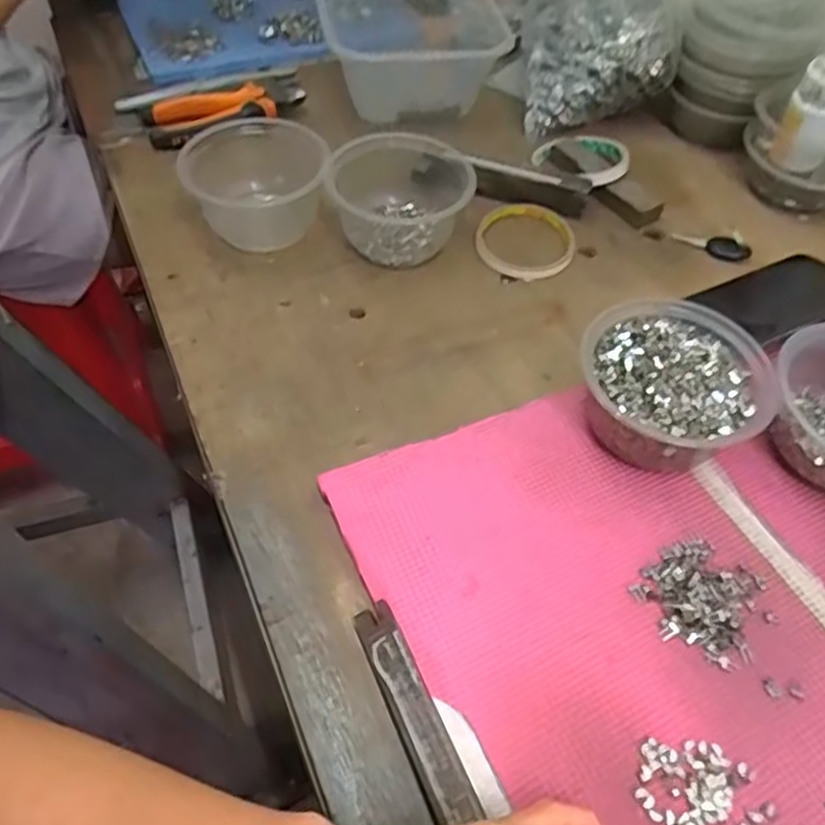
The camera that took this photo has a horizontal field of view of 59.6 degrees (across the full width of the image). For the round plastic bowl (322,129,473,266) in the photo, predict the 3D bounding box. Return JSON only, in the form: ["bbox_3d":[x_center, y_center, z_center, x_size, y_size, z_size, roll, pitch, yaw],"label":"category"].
[{"bbox_3d":[-0.010,-0.187,0.595,0.108,0.065,0.127,2,52,-1],"label":"round plastic bowl"}]

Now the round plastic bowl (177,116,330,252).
[{"bbox_3d":[-0.127,-0.185,0.589,0.114,0.059,0.108,1,52,-2],"label":"round plastic bowl"}]

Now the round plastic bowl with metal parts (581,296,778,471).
[{"bbox_3d":[0.165,-0.016,0.465,0.111,0.060,0.114,1,52,-2],"label":"round plastic bowl with metal parts"}]

